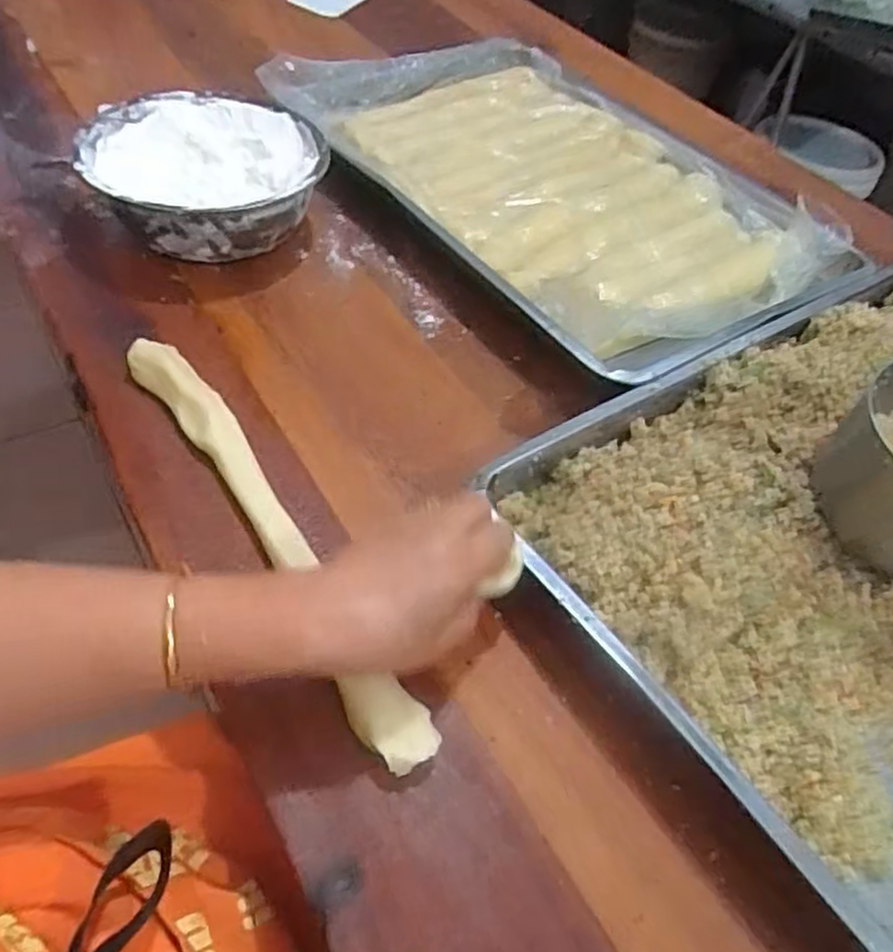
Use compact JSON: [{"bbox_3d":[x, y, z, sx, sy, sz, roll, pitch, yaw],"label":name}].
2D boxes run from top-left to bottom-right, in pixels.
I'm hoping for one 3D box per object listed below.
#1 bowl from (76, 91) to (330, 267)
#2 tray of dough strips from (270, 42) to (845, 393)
[{"bbox_3d":[-0.228,-0.280,0.692,0.219,0.082,0.214,2,50,-6],"label":"bowl"},{"bbox_3d":[0.118,-0.321,0.778,0.362,0.062,0.584,-24,55,-22],"label":"tray of dough strips"}]

